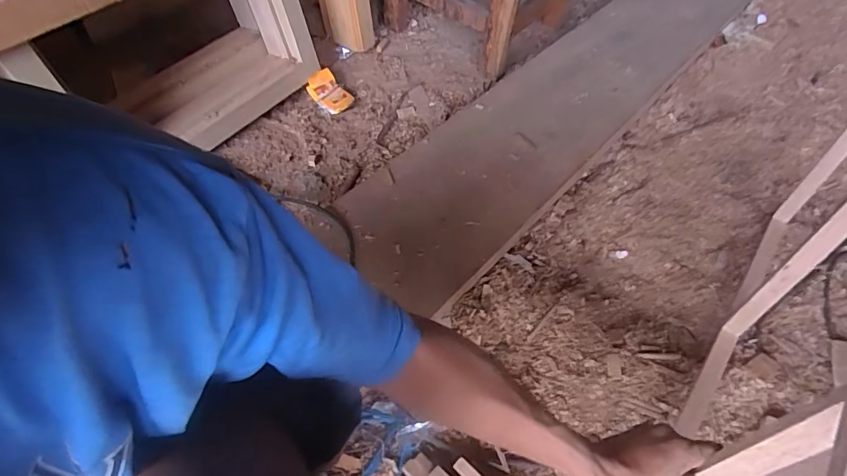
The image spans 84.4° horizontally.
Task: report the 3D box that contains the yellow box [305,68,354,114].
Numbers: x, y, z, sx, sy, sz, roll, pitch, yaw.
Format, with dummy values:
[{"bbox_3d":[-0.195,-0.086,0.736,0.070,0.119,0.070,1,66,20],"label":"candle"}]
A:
[{"bbox_3d":[-0.208,-0.326,1.039,0.101,0.040,0.068,37,61,25],"label":"yellow box"}]

